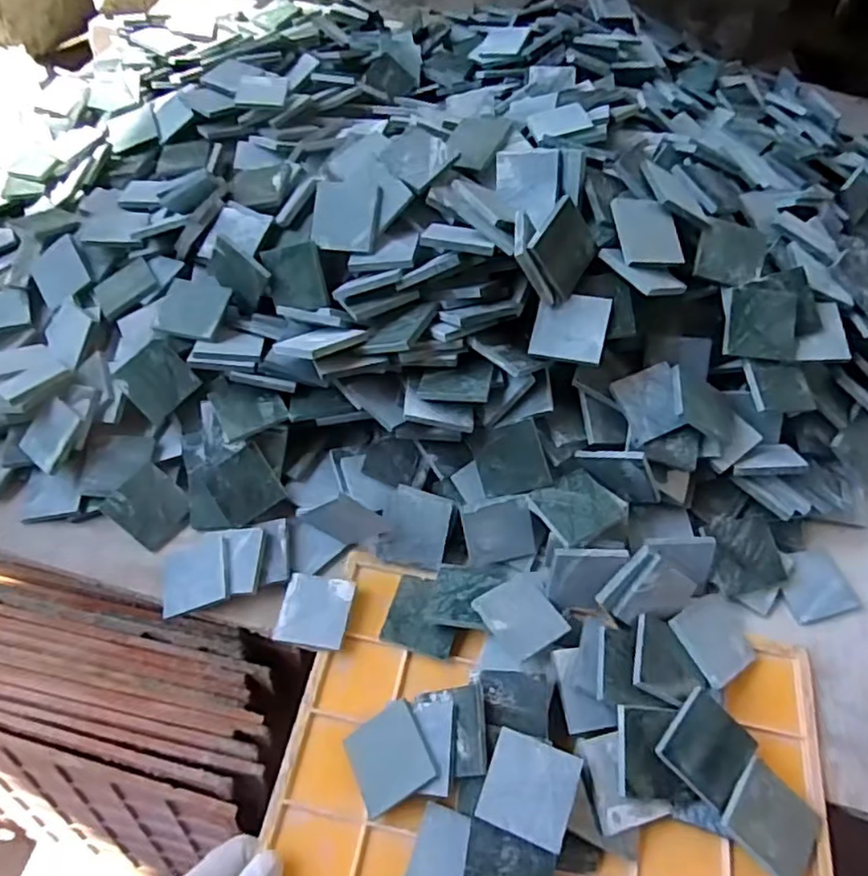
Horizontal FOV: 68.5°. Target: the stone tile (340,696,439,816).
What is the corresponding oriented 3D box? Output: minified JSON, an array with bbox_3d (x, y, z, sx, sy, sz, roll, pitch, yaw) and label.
[{"bbox_3d":[-0.028,0.200,0.400,0.054,0.005,0.051,-36,54,8],"label":"stone tile"}]

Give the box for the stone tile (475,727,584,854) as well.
[{"bbox_3d":[0.055,0.201,0.367,0.049,0.004,0.049,16,67,17],"label":"stone tile"}]

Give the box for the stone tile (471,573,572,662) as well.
[{"bbox_3d":[0.060,0.119,0.431,0.052,0.006,0.053,-23,55,-36],"label":"stone tile"}]

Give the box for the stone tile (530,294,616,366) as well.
[{"bbox_3d":[0.096,-0.078,0.450,0.050,0.005,0.050,11,77,21],"label":"stone tile"}]

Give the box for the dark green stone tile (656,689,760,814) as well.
[{"bbox_3d":[0.166,0.188,0.386,0.050,0.004,0.048,45,70,4],"label":"dark green stone tile"}]

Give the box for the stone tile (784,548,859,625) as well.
[{"bbox_3d":[0.284,0.110,0.477,0.053,0.006,0.048,-14,57,-10],"label":"stone tile"}]

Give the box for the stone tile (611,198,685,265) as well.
[{"bbox_3d":[0.154,-0.148,0.459,0.050,0.004,0.048,-7,85,-16],"label":"stone tile"}]

